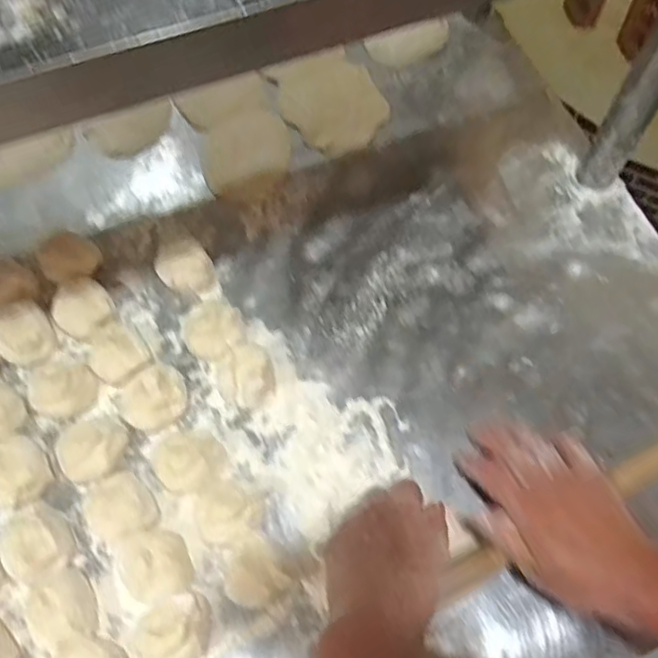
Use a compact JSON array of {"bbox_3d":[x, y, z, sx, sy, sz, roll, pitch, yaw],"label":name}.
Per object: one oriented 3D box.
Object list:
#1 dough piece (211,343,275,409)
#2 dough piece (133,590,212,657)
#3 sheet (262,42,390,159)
[{"bbox_3d":[-0.070,0.041,0.537,0.049,0.037,0.050,0,65,1],"label":"dough piece"},{"bbox_3d":[-0.112,0.217,0.454,0.056,0.047,0.047,-22,66,-10],"label":"dough piece"},{"bbox_3d":[0.003,-0.247,0.696,0.108,0.011,0.121,-23,82,-7],"label":"sheet"}]

